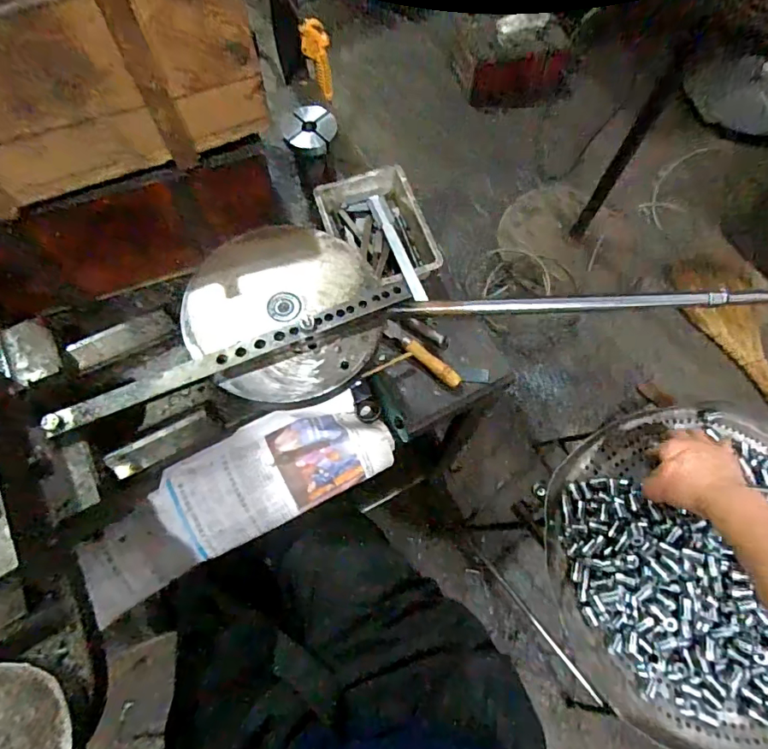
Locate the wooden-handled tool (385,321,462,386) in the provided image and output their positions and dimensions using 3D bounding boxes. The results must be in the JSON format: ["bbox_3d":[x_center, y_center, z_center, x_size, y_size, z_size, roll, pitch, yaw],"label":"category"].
[{"bbox_3d":[0.045,-0.025,0.586,0.113,0.013,0.020,38,71,14],"label":"wooden-handled tool"}]

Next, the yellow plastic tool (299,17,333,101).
[{"bbox_3d":[-0.106,-0.501,0.773,0.040,0.116,0.032,-5,67,-4],"label":"yellow plastic tool"}]

